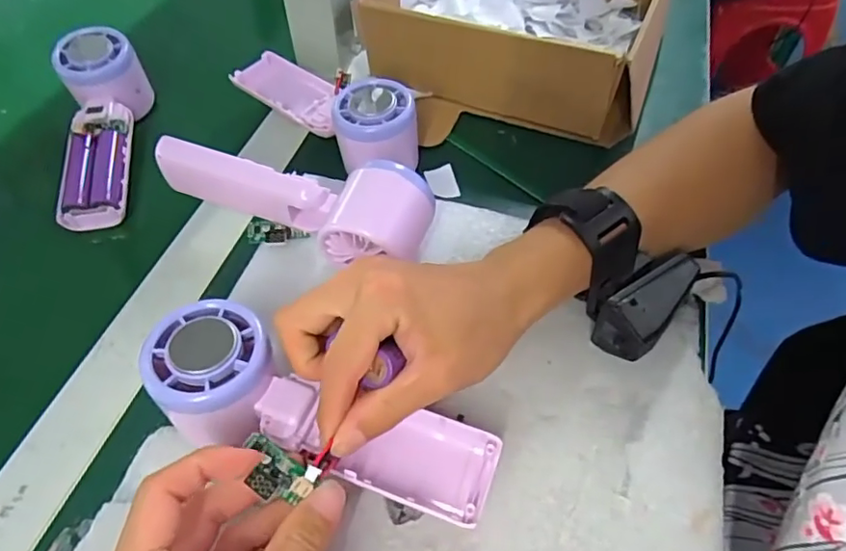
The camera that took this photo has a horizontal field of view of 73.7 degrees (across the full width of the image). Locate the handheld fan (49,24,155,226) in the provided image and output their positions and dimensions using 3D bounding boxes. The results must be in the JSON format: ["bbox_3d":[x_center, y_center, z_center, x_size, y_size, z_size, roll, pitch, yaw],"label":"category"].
[{"bbox_3d":[-0.237,-0.107,0.417,0.051,0.039,0.161,-7,69,-4],"label":"handheld fan"}]

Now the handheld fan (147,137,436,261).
[{"bbox_3d":[-0.078,-0.036,0.340,0.164,0.063,0.049,9,54,8],"label":"handheld fan"}]

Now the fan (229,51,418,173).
[{"bbox_3d":[-0.070,-0.126,0.415,0.169,0.051,0.057,37,63,25],"label":"fan"}]

